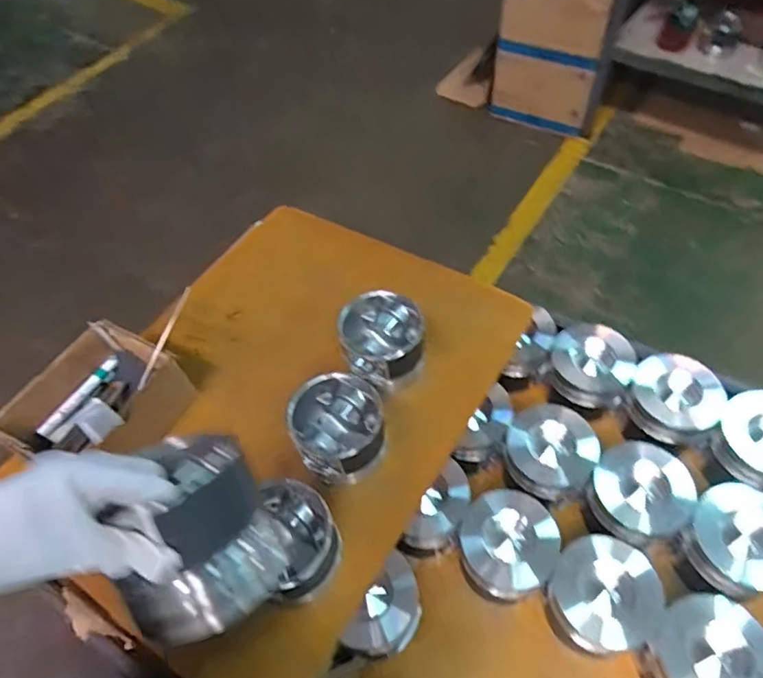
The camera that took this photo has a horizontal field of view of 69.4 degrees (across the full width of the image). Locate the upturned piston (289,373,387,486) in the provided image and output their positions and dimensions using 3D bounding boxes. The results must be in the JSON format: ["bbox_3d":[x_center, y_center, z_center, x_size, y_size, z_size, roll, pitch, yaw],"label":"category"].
[{"bbox_3d":[-0.052,0.108,0.675,0.106,0.077,0.109,-2,56,3],"label":"upturned piston"}]

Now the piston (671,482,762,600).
[{"bbox_3d":[0.415,0.241,0.651,0.104,0.091,0.113,-9,55,-2],"label":"piston"}]

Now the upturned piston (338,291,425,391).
[{"bbox_3d":[0.001,0.002,0.751,0.107,0.081,0.106,-2,56,3],"label":"upturned piston"}]

